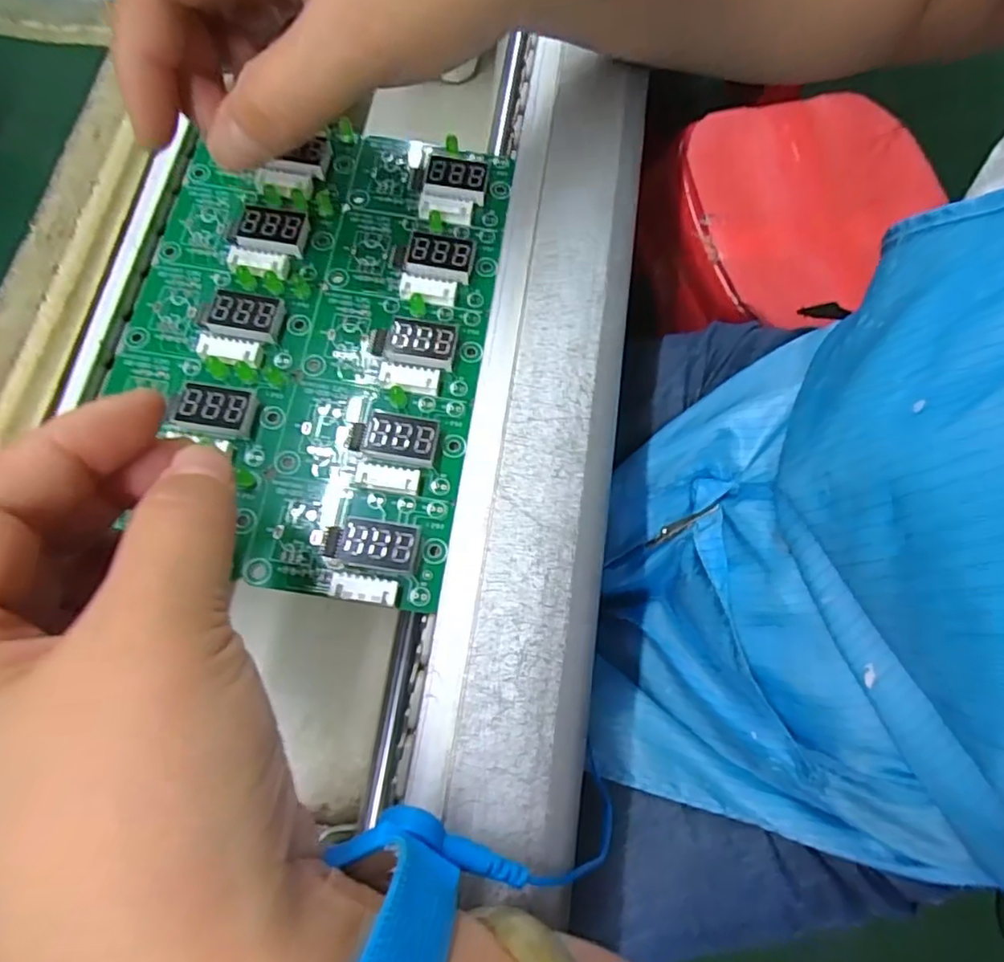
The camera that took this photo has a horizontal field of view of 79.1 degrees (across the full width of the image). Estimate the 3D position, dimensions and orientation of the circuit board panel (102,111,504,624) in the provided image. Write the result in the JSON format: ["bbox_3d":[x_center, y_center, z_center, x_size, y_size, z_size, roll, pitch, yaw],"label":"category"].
[{"bbox_3d":[-0.069,-0.054,0.217,0.123,0.015,0.179,7,70,3],"label":"circuit board panel"}]

